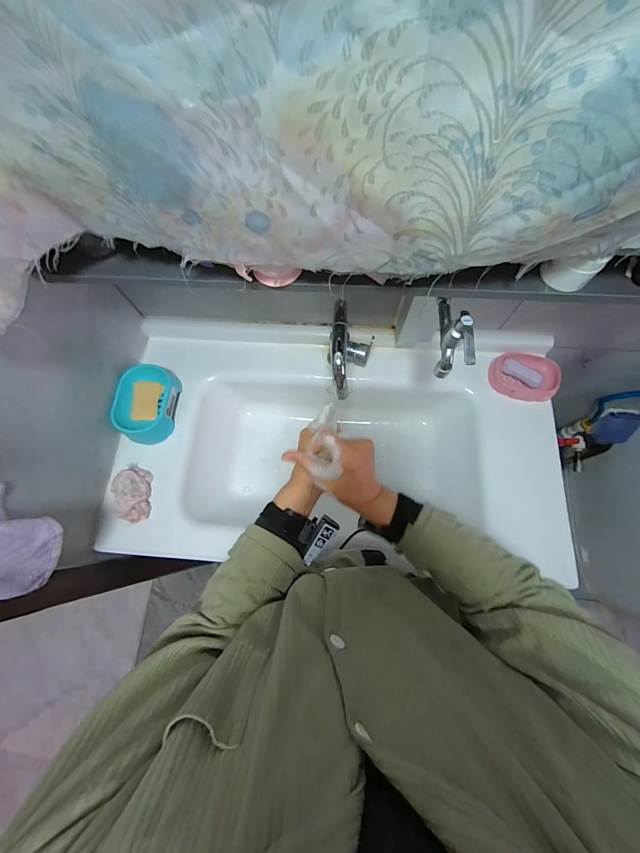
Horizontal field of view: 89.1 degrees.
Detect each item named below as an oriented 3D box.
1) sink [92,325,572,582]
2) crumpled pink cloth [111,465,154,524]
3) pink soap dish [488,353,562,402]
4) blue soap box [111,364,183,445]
[{"bbox_3d":[0.032,0.039,0.735,0.889,0.195,0.492,3,73,3],"label":"sink"},{"bbox_3d":[-0.373,0.132,0.648,0.057,0.043,0.116,-9,73,-1],"label":"crumpled pink cloth"},{"bbox_3d":[0.430,-0.105,0.689,0.140,0.031,0.100,16,74,7],"label":"pink soap dish"},{"bbox_3d":[-0.372,-0.048,0.698,0.109,0.084,0.159,4,73,3],"label":"blue soap box"}]

